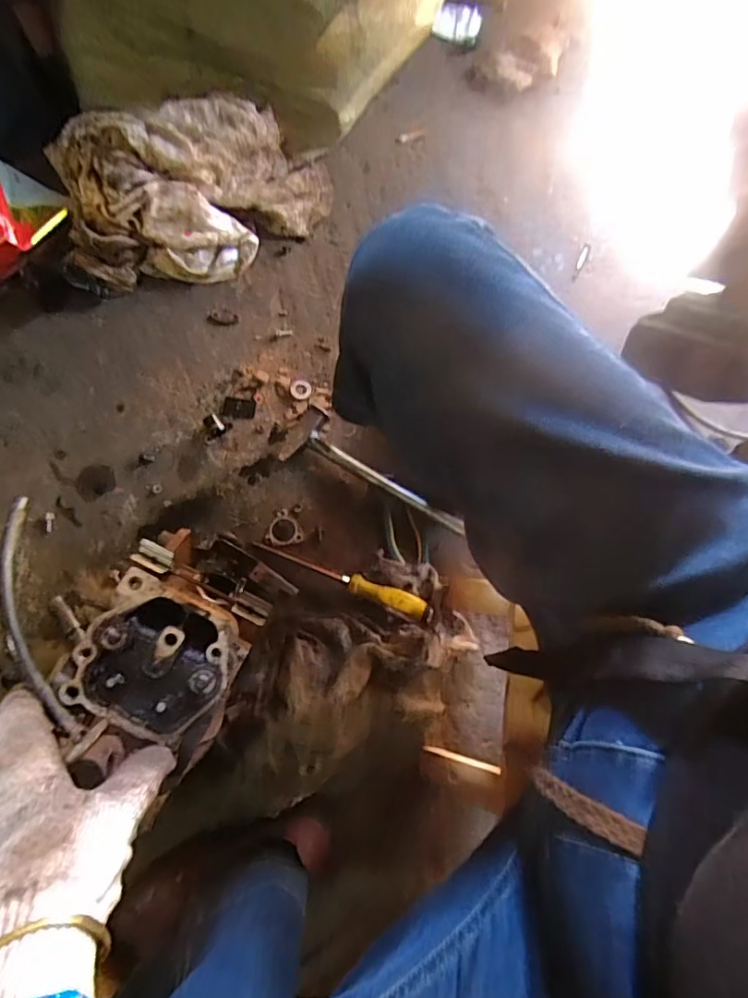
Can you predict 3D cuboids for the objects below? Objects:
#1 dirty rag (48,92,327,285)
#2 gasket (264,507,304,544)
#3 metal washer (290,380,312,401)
[{"bbox_3d":[-0.254,-0.440,0.759,0.379,0.119,0.204,-11,78,-2],"label":"dirty rag"},{"bbox_3d":[-0.126,0.044,0.719,0.047,0.004,0.051,-34,80,-7],"label":"gasket"},{"bbox_3d":[-0.105,-0.157,0.759,0.031,0.004,0.029,0,78,0],"label":"metal washer"}]

